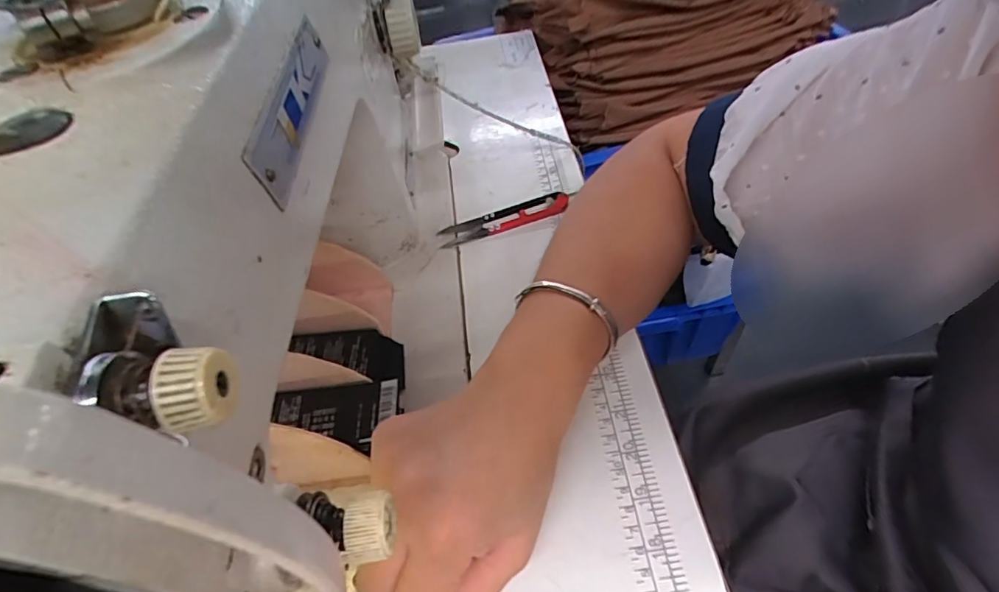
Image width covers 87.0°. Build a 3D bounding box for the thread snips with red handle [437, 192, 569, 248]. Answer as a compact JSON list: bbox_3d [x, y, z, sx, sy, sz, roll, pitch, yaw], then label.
[{"bbox_3d":[0.003,-0.063,0.418,0.104,0.017,0.023,-15,50,-5],"label":"thread snips with red handle"}]

